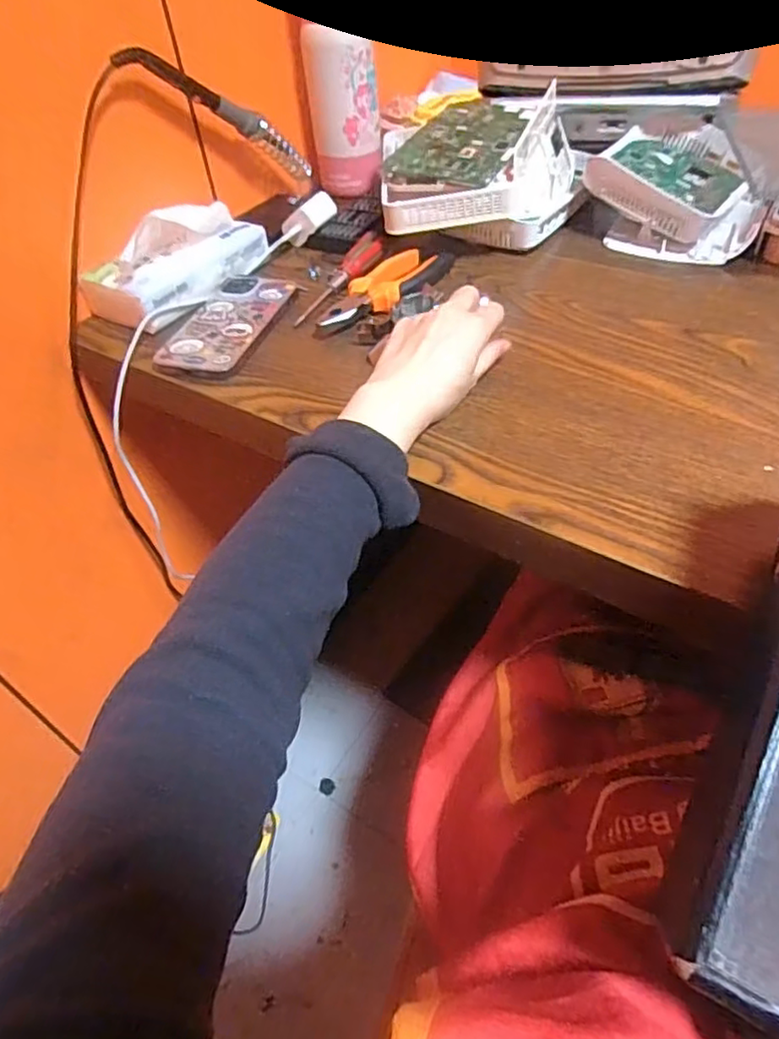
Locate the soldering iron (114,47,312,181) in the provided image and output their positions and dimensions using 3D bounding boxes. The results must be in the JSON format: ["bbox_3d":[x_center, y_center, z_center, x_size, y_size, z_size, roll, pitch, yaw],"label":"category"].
[{"bbox_3d":[-0.148,-0.367,0.569,0.033,0.027,0.224,36,19,32],"label":"soldering iron"}]

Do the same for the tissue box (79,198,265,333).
[{"bbox_3d":[-0.184,-0.228,0.533,0.066,0.070,0.155,29,56,28],"label":"tissue box"}]

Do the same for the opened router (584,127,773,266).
[{"bbox_3d":[0.268,-0.311,0.585,0.145,0.061,0.167,15,50,19],"label":"opened router"}]

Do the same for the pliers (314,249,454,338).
[{"bbox_3d":[-0.002,-0.195,0.530,0.048,0.016,0.142,26,55,27],"label":"pliers"}]

